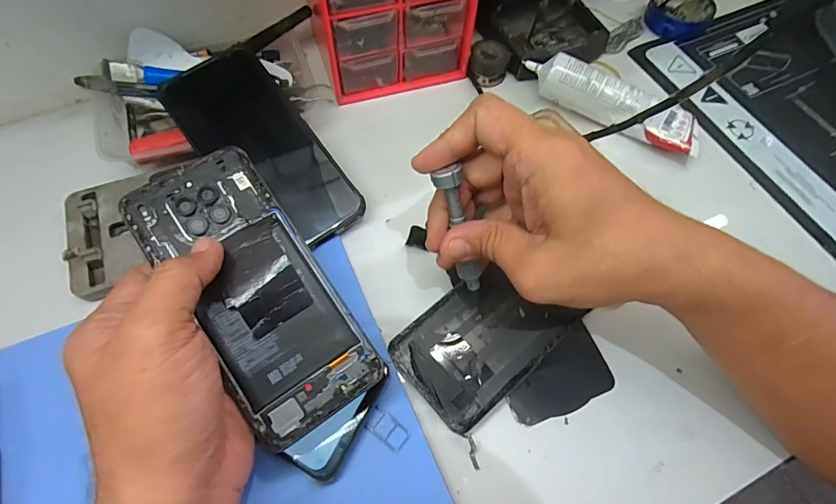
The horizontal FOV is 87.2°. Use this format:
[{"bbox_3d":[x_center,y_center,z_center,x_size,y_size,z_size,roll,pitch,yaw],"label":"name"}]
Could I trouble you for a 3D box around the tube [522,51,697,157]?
[{"bbox_3d":[0.168,-0.130,0.379,0.152,0.036,0.033,27,66,11],"label":"tube"}]

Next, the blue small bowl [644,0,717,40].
[{"bbox_3d":[0.268,-0.248,0.446,0.061,0.020,0.071,31,67,12],"label":"blue small bowl"}]

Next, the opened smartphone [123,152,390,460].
[{"bbox_3d":[-0.088,0.019,0.239,0.072,0.010,0.161,-32,85,-16],"label":"opened smartphone"}]

